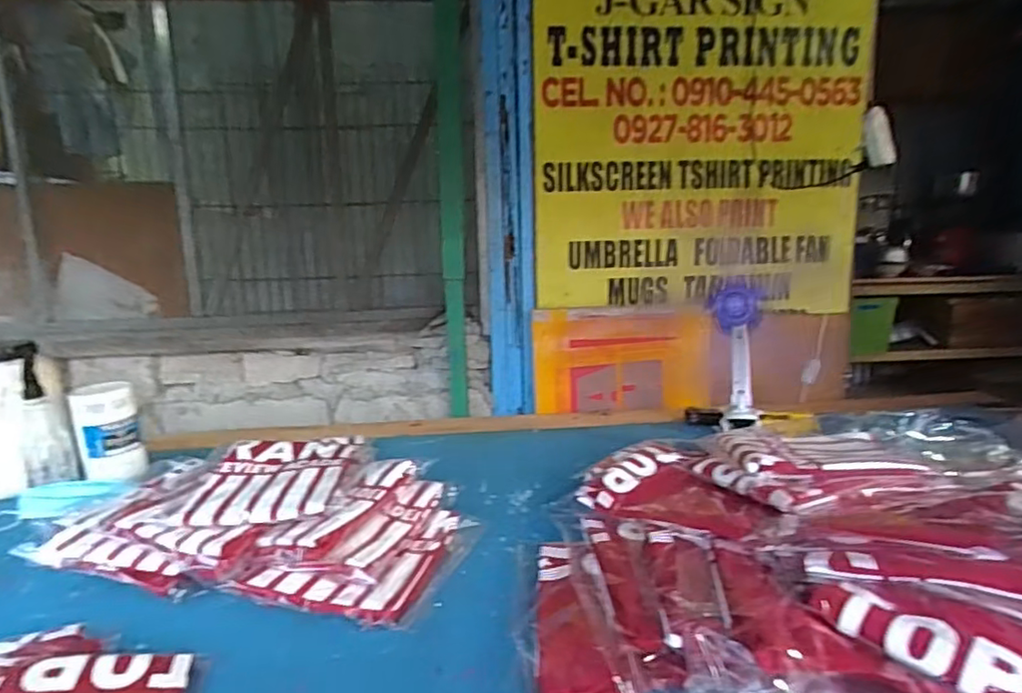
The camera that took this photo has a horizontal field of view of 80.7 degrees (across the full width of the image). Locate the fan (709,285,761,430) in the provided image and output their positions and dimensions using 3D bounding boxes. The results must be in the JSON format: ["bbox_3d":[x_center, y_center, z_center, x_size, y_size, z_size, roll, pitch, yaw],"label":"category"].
[{"bbox_3d":[0.418,0.019,1.116,0.092,0.261,0.096,3,12,21],"label":"fan"}]

